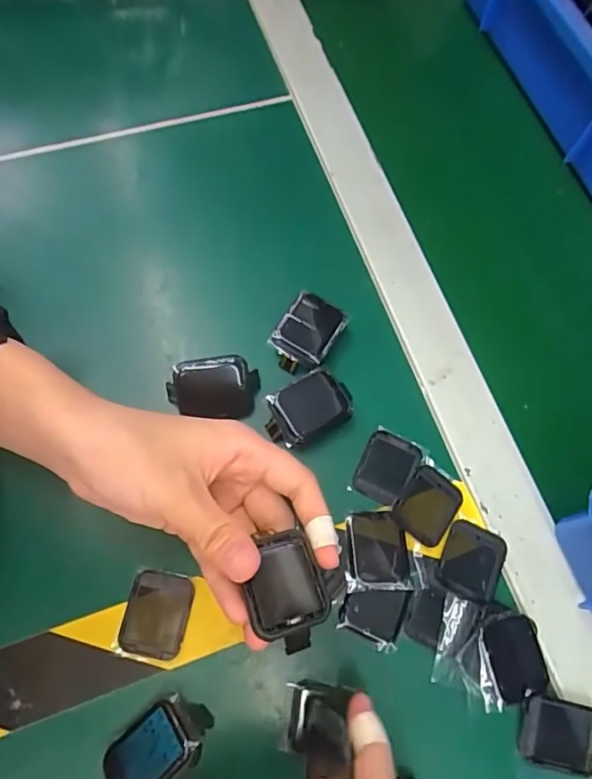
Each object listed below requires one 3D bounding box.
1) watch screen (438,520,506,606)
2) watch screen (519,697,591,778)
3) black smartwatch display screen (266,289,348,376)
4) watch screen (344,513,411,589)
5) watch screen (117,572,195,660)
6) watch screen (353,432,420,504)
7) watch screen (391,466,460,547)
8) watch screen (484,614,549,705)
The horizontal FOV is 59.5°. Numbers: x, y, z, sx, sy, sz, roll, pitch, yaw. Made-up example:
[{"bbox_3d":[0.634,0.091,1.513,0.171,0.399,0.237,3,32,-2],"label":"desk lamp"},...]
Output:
[{"bbox_3d":[0.098,0.096,0.288,0.031,0.004,0.039,25,71,7],"label":"watch screen"},{"bbox_3d":[0.134,0.175,0.262,0.039,0.007,0.032,12,70,2],"label":"watch screen"},{"bbox_3d":[0.006,-0.033,0.318,0.034,0.012,0.047,32,78,5],"label":"black smartwatch display screen"},{"bbox_3d":[0.045,0.090,0.289,0.032,0.004,0.039,0,70,-2],"label":"watch screen"},{"bbox_3d":[-0.073,0.119,0.273,0.033,0.004,0.041,11,70,1],"label":"watch screen"},{"bbox_3d":[0.053,0.046,0.304,0.031,0.004,0.040,25,71,6],"label":"watch screen"},{"bbox_3d":[0.076,0.067,0.297,0.031,0.004,0.040,33,72,9],"label":"watch screen"},{"bbox_3d":[0.115,0.141,0.271,0.029,0.004,0.038,-15,71,-8],"label":"watch screen"}]

